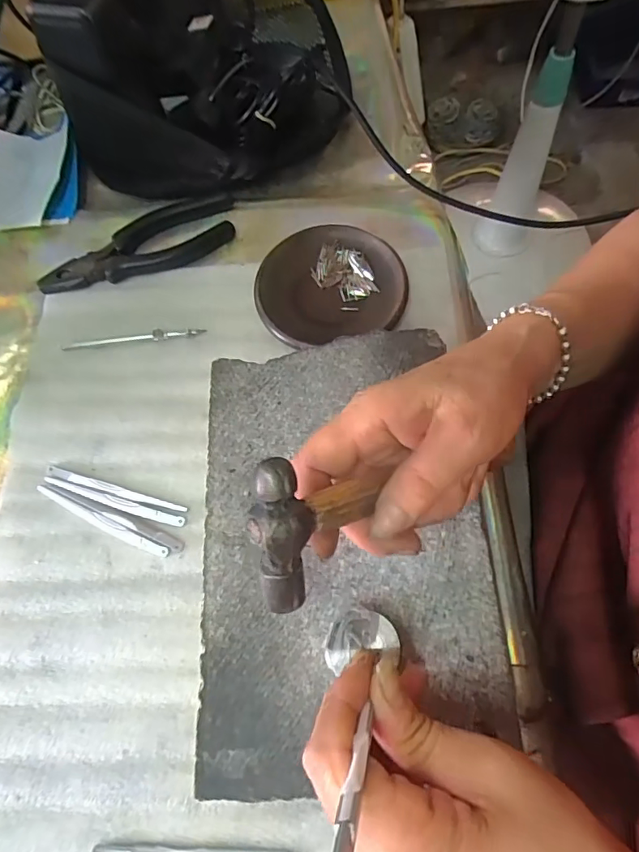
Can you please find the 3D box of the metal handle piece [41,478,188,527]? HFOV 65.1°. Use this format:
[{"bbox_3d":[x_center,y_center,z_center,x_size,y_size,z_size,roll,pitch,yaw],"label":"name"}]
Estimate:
[{"bbox_3d":[-0.139,0.050,0.335,0.102,0.004,0.009,15,68,10],"label":"metal handle piece"}]

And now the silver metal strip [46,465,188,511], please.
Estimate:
[{"bbox_3d":[-0.139,0.043,0.338,0.101,0.004,0.007,15,68,9],"label":"silver metal strip"}]

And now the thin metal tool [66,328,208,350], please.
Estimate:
[{"bbox_3d":[-0.142,-0.068,0.380,0.107,0.004,0.008,-6,66,0],"label":"thin metal tool"}]

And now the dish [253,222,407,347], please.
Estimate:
[{"bbox_3d":[0.007,-0.110,0.388,0.111,0.017,0.098,-15,67,-3],"label":"dish"}]

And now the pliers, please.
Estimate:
[{"bbox_3d":[-0.148,-0.151,0.413,0.161,0.013,0.061,-20,67,-6],"label":"pliers"}]

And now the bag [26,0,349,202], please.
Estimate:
[{"bbox_3d":[-0.099,-0.344,0.441,0.225,0.114,0.244,3,67,4],"label":"bag"}]

